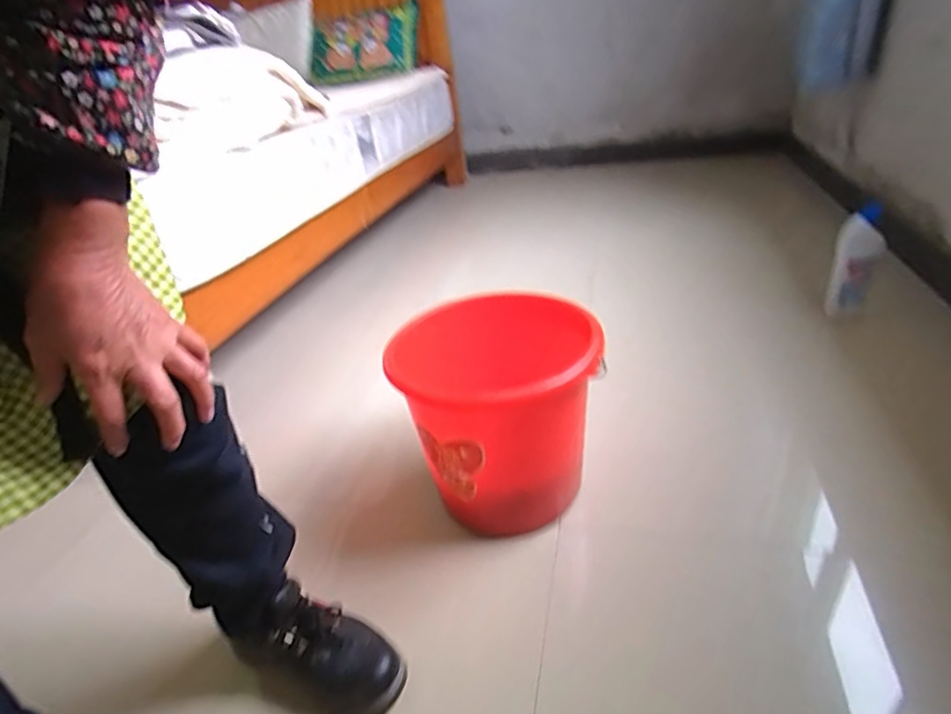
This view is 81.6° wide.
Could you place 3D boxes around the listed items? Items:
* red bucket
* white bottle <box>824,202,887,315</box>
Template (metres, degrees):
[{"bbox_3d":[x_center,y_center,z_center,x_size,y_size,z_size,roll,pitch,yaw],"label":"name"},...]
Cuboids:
[{"bbox_3d":[0.038,0.081,0.810,0.262,0.259,0.250,10,38,20],"label":"red bucket"},{"bbox_3d":[0.823,-0.216,1.188,0.086,0.215,0.066,13,39,23],"label":"white bottle"}]

